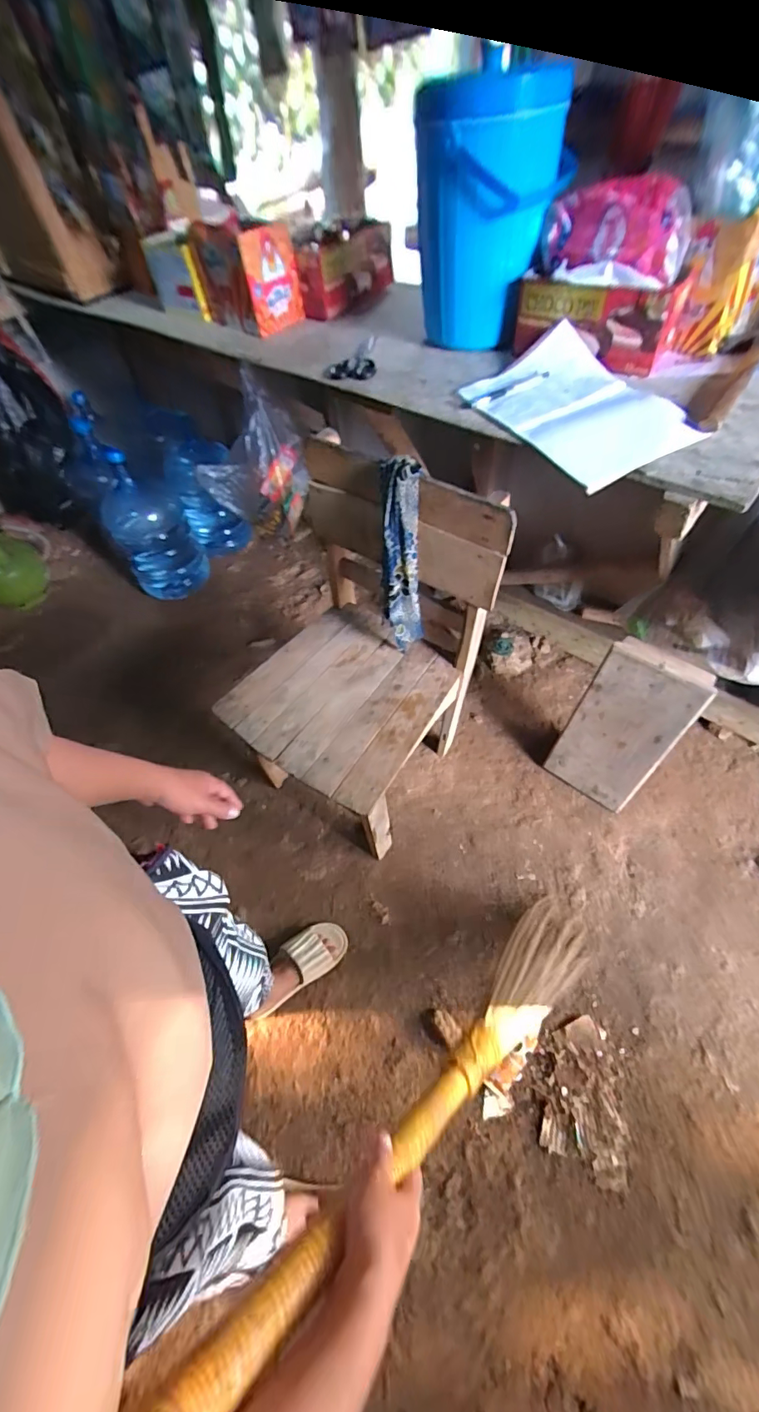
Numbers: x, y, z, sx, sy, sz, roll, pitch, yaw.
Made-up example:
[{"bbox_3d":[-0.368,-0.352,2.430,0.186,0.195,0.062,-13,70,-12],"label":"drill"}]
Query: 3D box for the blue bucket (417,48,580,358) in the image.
[{"bbox_3d":[0.173,-0.772,0.757,0.222,0.309,0.237,4,56,7],"label":"blue bucket"}]

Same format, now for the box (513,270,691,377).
[{"bbox_3d":[0.335,-0.608,0.745,0.236,0.106,0.076,16,58,15],"label":"box"}]

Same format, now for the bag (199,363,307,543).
[{"bbox_3d":[-0.286,-0.561,1.122,0.235,0.295,0.165,-5,56,2],"label":"bag"}]

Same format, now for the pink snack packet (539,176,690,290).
[{"bbox_3d":[0.344,-0.690,0.683,0.206,0.088,0.126,12,57,12],"label":"pink snack packet"}]

